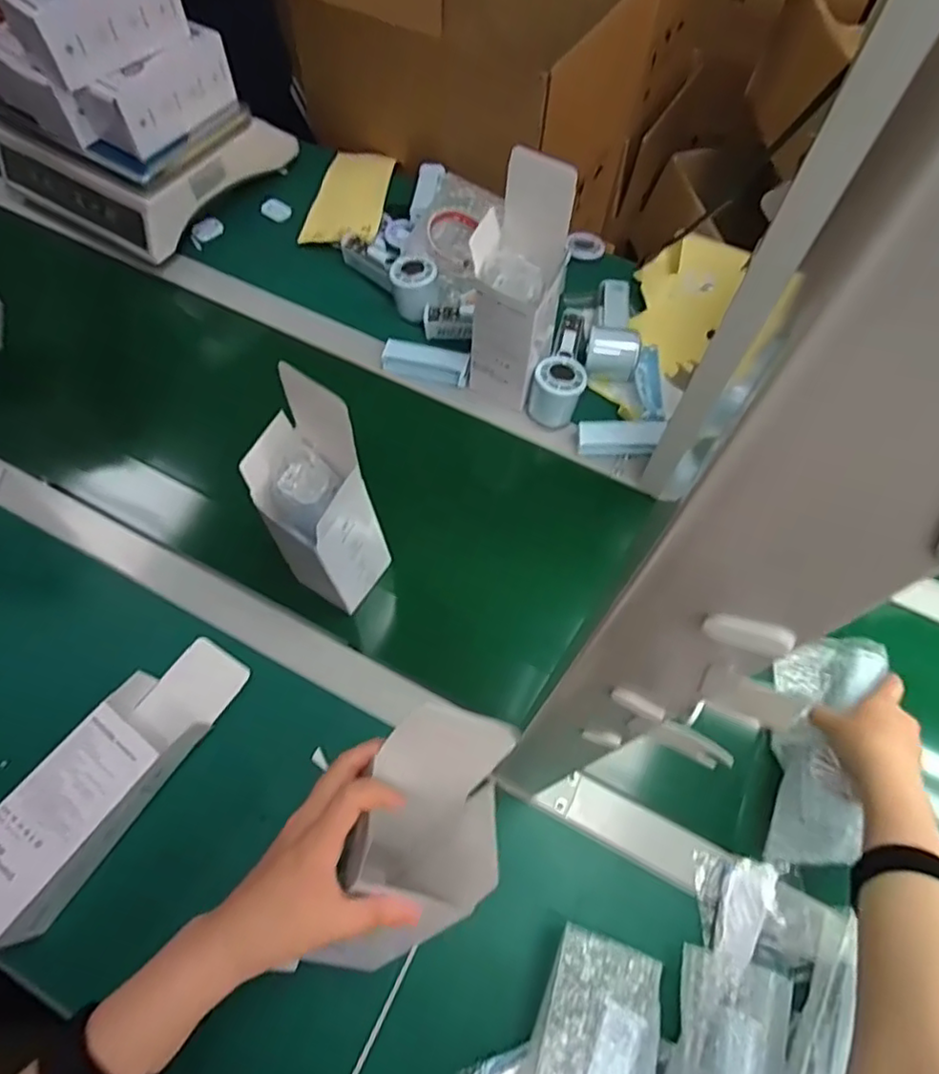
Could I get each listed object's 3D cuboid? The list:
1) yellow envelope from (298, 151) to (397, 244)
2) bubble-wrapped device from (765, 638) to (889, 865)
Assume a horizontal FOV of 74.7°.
[{"bbox_3d":[-0.165,-0.471,0.858,0.101,0.017,0.183,6,67,9],"label":"yellow envelope"},{"bbox_3d":[0.302,0.176,0.537,0.070,0.052,0.206,24,61,8],"label":"bubble-wrapped device"}]

